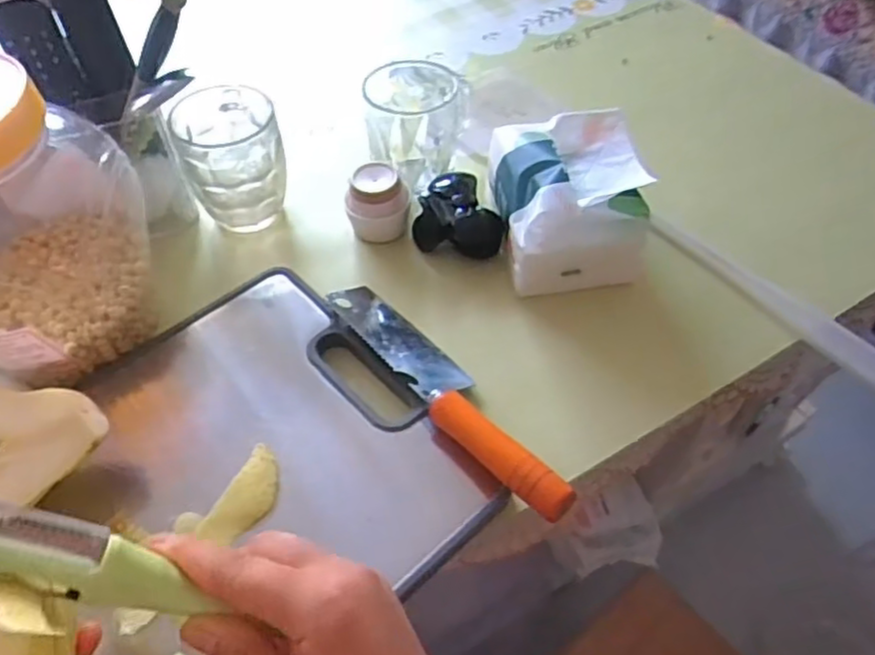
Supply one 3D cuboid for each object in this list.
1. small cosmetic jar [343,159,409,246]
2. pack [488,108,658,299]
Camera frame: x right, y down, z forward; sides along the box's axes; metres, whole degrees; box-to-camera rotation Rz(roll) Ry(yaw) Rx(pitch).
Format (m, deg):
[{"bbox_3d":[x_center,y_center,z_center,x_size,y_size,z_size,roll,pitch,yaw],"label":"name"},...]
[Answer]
[{"bbox_3d":[-0.046,-0.097,0.520,0.046,0.045,0.045,0,52,1],"label":"small cosmetic jar"},{"bbox_3d":[0.098,-0.097,0.502,0.108,0.071,0.122,-7,52,-5],"label":"pack"}]

